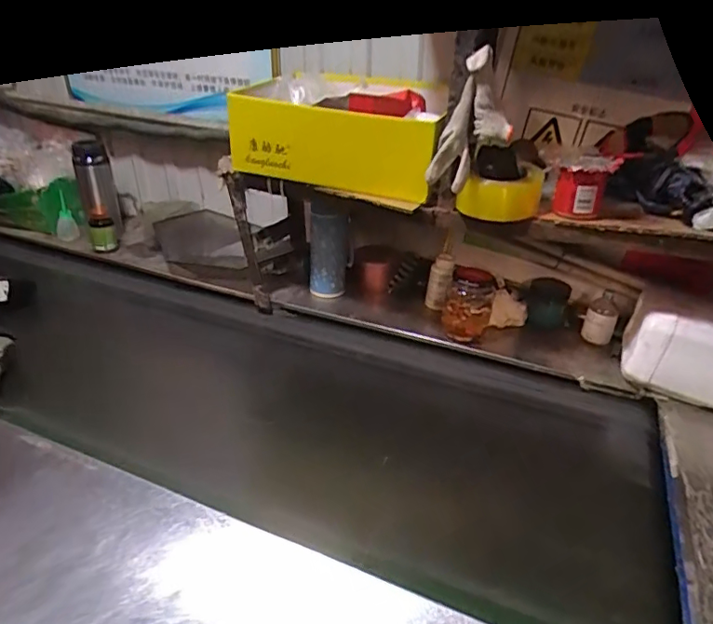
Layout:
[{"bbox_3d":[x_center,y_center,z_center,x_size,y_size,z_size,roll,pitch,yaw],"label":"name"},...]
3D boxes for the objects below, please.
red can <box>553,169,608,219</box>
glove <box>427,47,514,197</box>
[{"bbox_3d":[0.305,-0.163,0.732,0.062,0.064,0.049,13,32,18],"label":"red can"},{"bbox_3d":[0.151,-0.245,0.693,0.096,0.167,0.037,7,31,8],"label":"glove"}]

